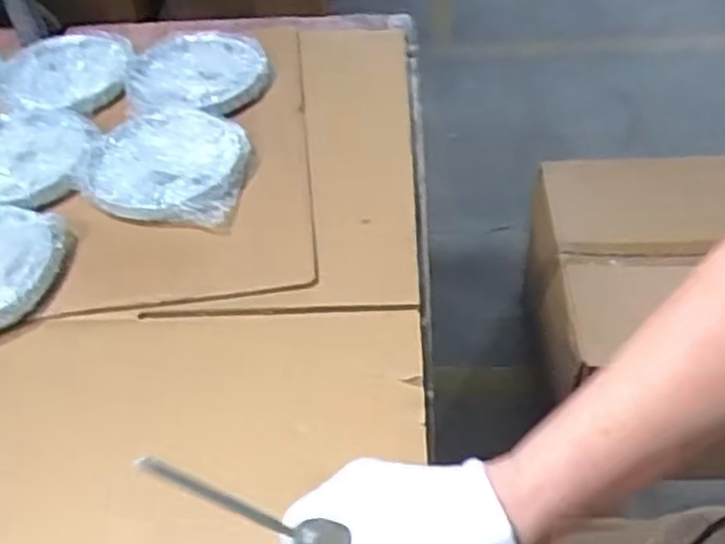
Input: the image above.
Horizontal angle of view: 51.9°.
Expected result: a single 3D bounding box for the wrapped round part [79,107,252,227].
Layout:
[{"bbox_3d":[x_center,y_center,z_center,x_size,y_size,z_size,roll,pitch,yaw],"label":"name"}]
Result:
[{"bbox_3d":[-0.171,-0.103,0.672,0.139,0.022,0.145,-3,47,3],"label":"wrapped round part"}]

